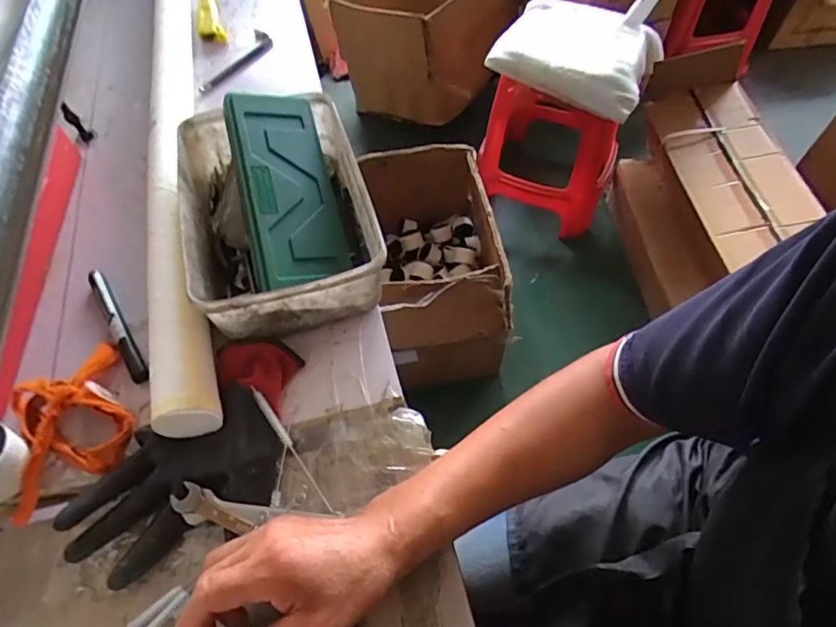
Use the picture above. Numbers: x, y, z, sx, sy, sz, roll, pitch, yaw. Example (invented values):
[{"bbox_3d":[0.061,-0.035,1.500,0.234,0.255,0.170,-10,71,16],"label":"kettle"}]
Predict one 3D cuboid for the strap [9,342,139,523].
[{"bbox_3d":[-0.294,0.091,0.421,0.106,0.027,0.118,-30,61,-17],"label":"strap"}]

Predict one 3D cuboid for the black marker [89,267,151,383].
[{"bbox_3d":[-0.283,0.012,0.476,0.017,0.014,0.139,-32,62,-18],"label":"black marker"}]

